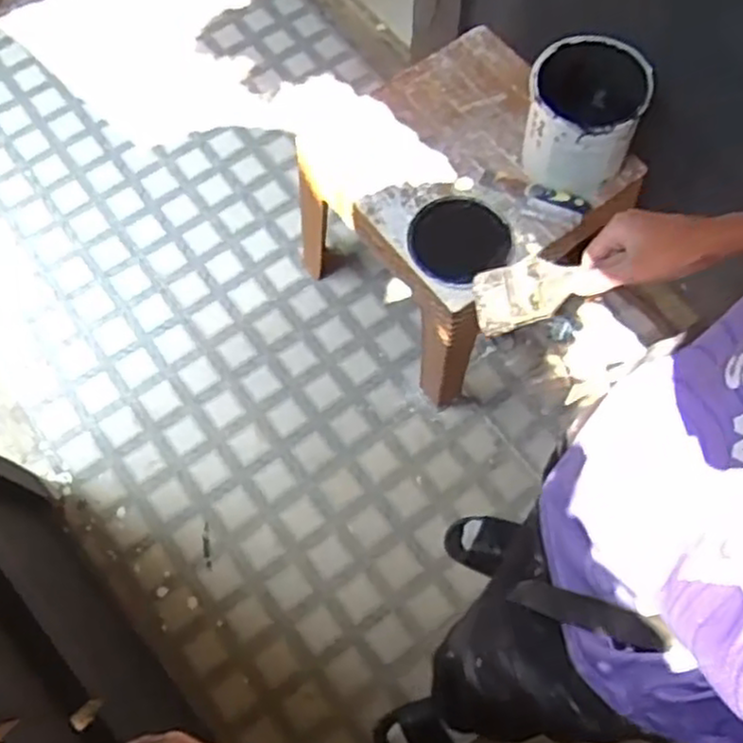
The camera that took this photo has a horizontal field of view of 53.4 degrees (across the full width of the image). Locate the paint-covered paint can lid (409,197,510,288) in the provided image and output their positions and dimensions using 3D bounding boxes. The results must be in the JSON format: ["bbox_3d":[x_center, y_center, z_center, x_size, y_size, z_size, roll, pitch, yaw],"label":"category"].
[{"bbox_3d":[0.150,-0.233,1.291,0.189,0.025,0.176,1,68,-2],"label":"paint-covered paint can lid"}]

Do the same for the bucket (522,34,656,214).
[{"bbox_3d":[0.343,-0.413,1.231,0.179,0.183,0.191,1,68,-2],"label":"bucket"}]

